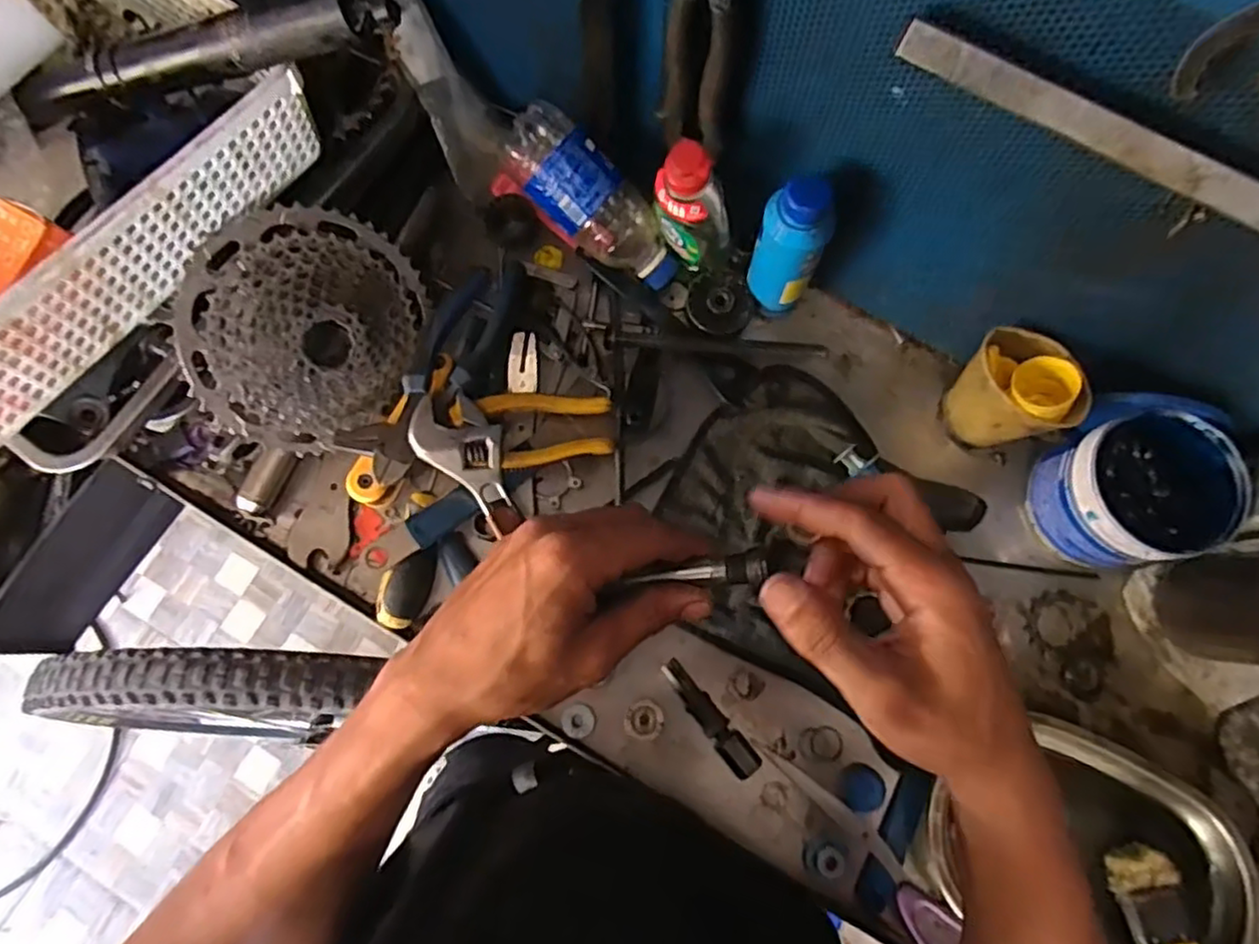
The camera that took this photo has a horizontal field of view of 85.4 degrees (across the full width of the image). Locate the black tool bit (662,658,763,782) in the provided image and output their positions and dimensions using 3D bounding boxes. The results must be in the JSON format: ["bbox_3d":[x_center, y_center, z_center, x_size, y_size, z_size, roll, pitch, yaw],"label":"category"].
[{"bbox_3d":[0.057,0.179,0.498,0.021,0.021,0.094,-39,79,-9],"label":"black tool bit"}]

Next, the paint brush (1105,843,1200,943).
[{"bbox_3d":[0.353,0.324,0.443,0.040,0.009,0.140,-11,63,19],"label":"paint brush"}]

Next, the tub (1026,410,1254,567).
[{"bbox_3d":[0.363,0.017,0.504,0.105,0.093,0.100,-23,77,-5],"label":"tub"}]

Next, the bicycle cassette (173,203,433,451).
[{"bbox_3d":[-0.230,-0.099,0.494,0.034,0.158,0.172,28,99,49],"label":"bicycle cassette"}]

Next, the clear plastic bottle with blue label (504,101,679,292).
[{"bbox_3d":[-0.029,-0.214,0.550,0.164,0.065,0.061,39,76,-28],"label":"clear plastic bottle with blue label"}]

